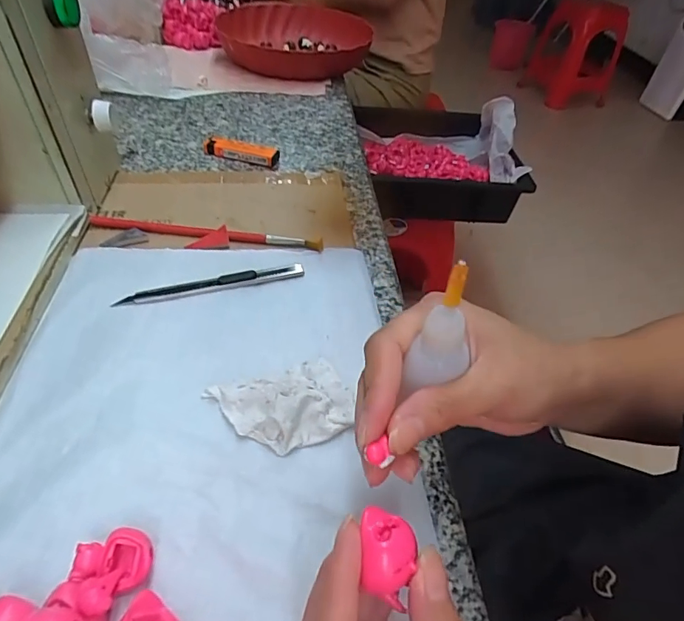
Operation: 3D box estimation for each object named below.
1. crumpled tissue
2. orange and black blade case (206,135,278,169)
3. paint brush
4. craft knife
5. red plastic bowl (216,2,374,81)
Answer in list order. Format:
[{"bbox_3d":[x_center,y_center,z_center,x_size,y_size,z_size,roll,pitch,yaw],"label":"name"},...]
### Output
[{"bbox_3d":[-0.034,0.055,0.266,0.076,0.015,0.051,-13,48,-20],"label":"crumpled tissue"},{"bbox_3d":[-0.111,-0.175,0.494,0.082,0.015,0.022,14,45,6],"label":"orange and black blade case"},{"bbox_3d":[-0.114,-0.067,0.381,0.194,0.011,0.013,8,45,0],"label":"paint brush"},{"bbox_3d":[-0.095,-0.021,0.337,0.133,0.008,0.013,-9,47,-16],"label":"craft knife"},{"bbox_3d":[-0.078,-0.418,0.710,0.216,0.061,0.231,-4,46,-11],"label":"red plastic bowl"}]

